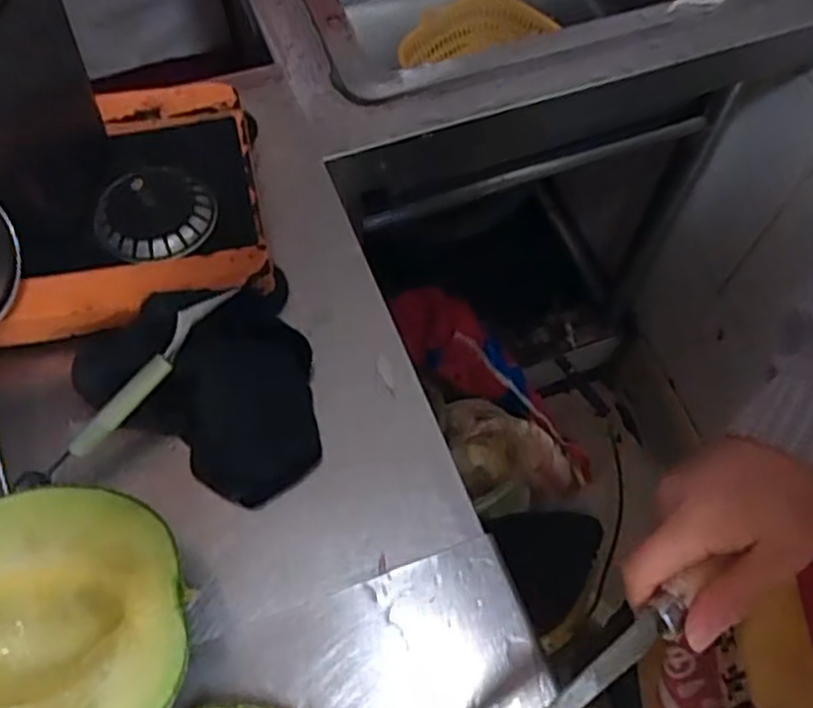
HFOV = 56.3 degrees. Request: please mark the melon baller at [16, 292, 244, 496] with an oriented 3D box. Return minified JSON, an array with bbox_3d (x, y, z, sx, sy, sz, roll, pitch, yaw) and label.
[{"bbox_3d":[-0.155,0.020,0.422,0.018,0.011,0.156,41,85,17],"label":"melon baller"}]

